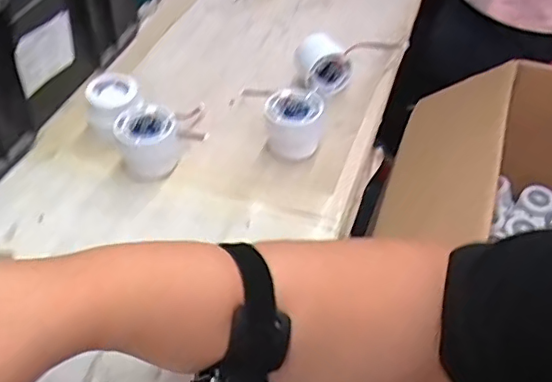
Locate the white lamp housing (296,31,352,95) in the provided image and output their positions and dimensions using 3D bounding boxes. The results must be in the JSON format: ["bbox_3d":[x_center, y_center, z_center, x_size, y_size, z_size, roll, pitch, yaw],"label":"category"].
[{"bbox_3d":[0.053,-0.140,0.635,0.052,0.051,0.055,-10,47,-9],"label":"white lamp housing"}]

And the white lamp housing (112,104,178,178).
[{"bbox_3d":[-0.119,-0.044,0.537,0.052,0.049,0.060,-10,47,-9],"label":"white lamp housing"}]

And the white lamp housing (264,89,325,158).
[{"bbox_3d":[0.018,-0.067,0.558,0.051,0.046,0.052,0,46,0],"label":"white lamp housing"}]

